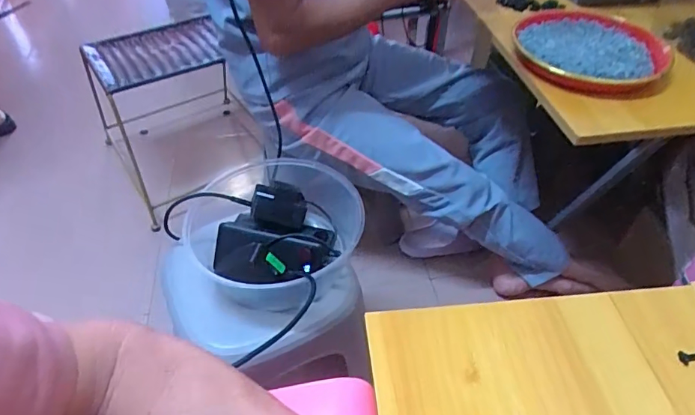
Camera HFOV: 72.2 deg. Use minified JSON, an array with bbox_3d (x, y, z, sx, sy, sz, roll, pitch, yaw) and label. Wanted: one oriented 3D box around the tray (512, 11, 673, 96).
[{"bbox_3d":[0.380,-0.253,0.742,0.219,0.034,0.244,32,54,28],"label":"tray"}]

